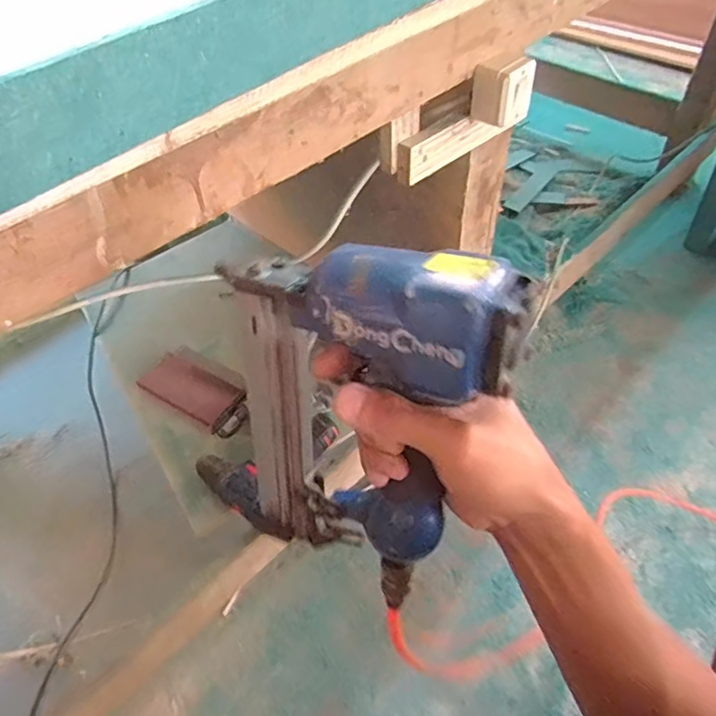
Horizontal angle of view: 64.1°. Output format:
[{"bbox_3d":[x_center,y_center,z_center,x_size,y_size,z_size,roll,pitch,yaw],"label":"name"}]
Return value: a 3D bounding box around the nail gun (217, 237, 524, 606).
[{"bbox_3d":[0.000,0.028,0.340,0.149,0.247,0.065,27,44,18],"label":"nail gun"}]

